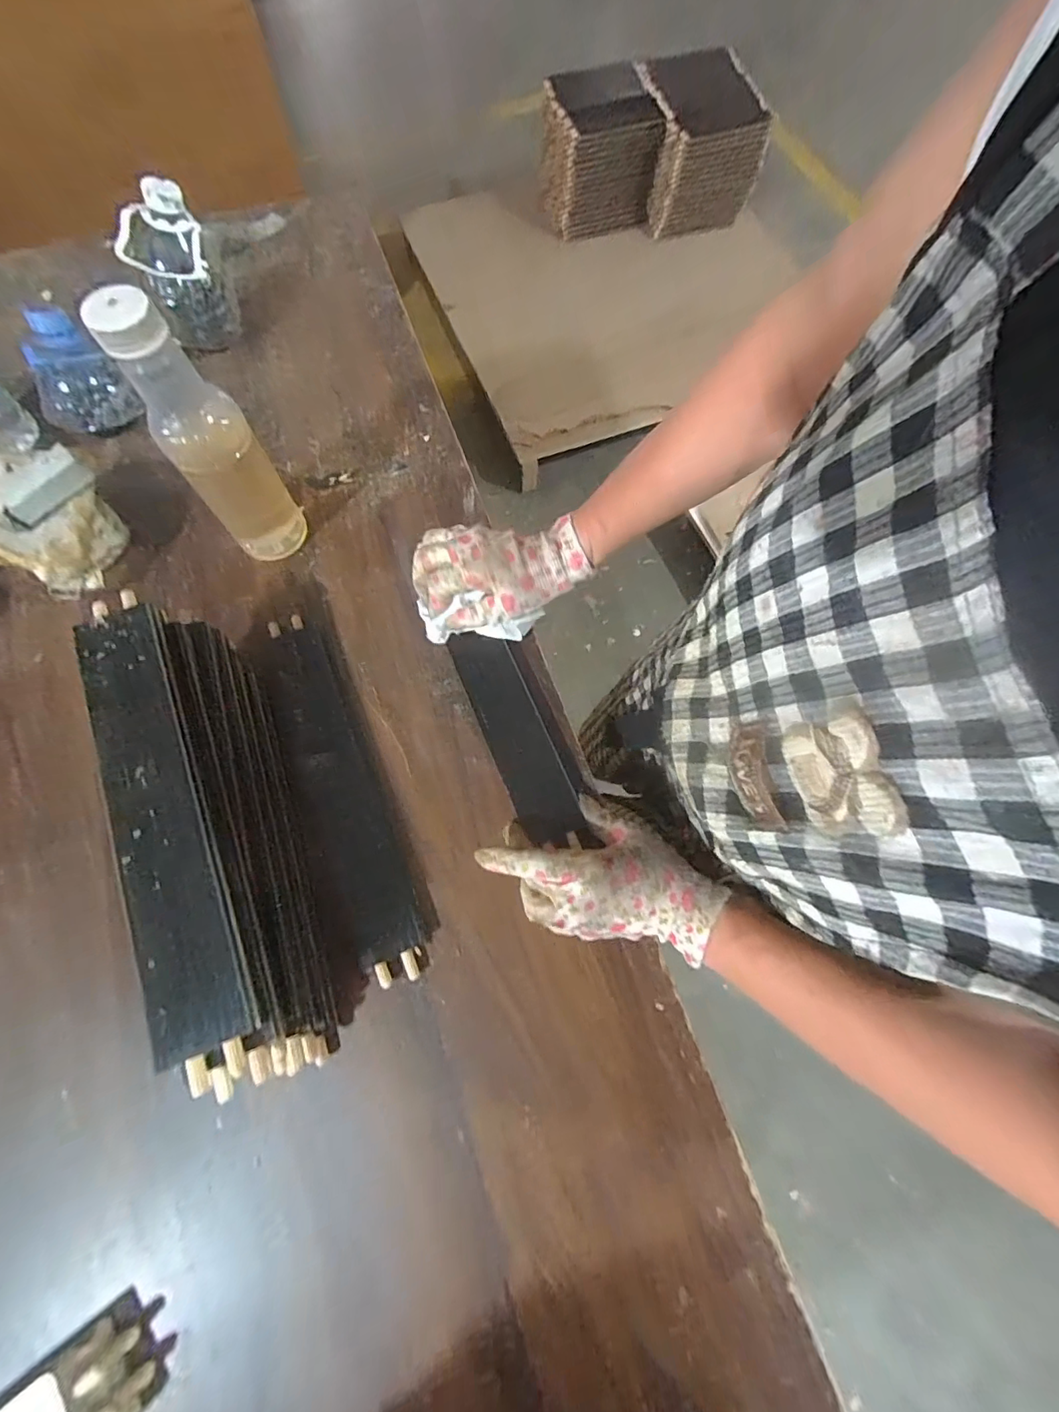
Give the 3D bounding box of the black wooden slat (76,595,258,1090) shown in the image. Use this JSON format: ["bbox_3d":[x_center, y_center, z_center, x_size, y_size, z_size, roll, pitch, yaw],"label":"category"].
[{"bbox_3d":[-0.224,0.062,0.307,0.047,0.016,0.295,-9,67,-43],"label":"black wooden slat"}]

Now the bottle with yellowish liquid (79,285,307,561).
[{"bbox_3d":[-0.251,-0.207,0.402,0.065,0.211,0.056,-39,76,-13],"label":"bottle with yellowish liquid"}]

